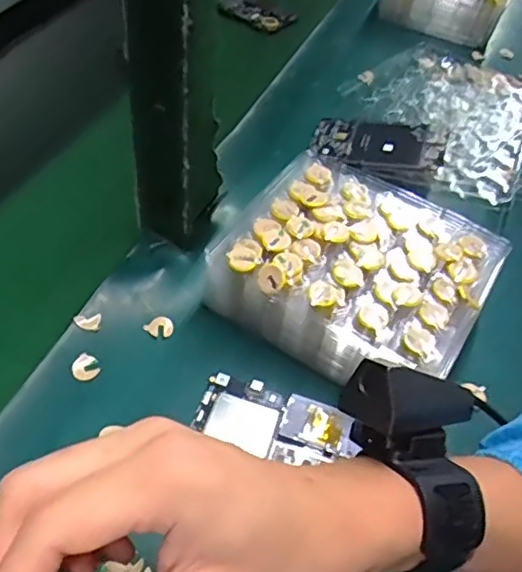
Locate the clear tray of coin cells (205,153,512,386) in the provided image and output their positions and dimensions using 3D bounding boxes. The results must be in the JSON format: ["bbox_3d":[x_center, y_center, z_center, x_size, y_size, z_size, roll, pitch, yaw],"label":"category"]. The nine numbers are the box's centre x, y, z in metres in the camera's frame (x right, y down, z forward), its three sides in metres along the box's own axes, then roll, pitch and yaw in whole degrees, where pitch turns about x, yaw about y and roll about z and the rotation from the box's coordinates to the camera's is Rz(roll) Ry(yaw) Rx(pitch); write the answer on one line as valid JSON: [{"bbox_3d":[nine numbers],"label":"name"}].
[{"bbox_3d":[0.068,-0.010,0.452,0.178,0.062,0.151,27,51,19],"label":"clear tray of coin cells"}]

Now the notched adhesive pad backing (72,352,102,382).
[{"bbox_3d":[-0.117,0.054,0.416,0.017,0.005,0.018,2,48,-2],"label":"notched adhesive pad backing"}]

